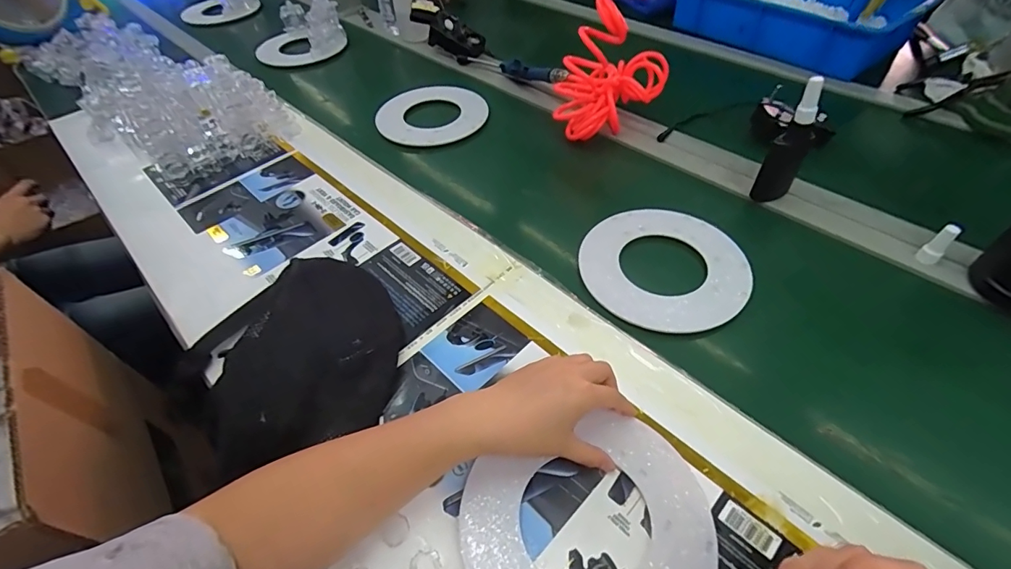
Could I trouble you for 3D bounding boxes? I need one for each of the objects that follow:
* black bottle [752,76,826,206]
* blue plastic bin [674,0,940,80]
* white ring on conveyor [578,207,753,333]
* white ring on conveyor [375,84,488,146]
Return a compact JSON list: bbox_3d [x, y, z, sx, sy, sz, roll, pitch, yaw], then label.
[{"bbox_3d":[0.355,-0.169,0.567,0.041,0.157,0.034,28,56,24],"label":"black bottle"},{"bbox_3d":[0.572,-0.556,0.950,0.259,0.112,0.446,-35,56,-24],"label":"blue plastic bin"},{"bbox_3d":[0.190,-0.029,0.544,0.189,0.009,0.192,-2,49,2],"label":"white ring on conveyor"},{"bbox_3d":[-0.128,-0.294,0.785,0.188,0.013,0.168,-3,53,1],"label":"white ring on conveyor"}]

